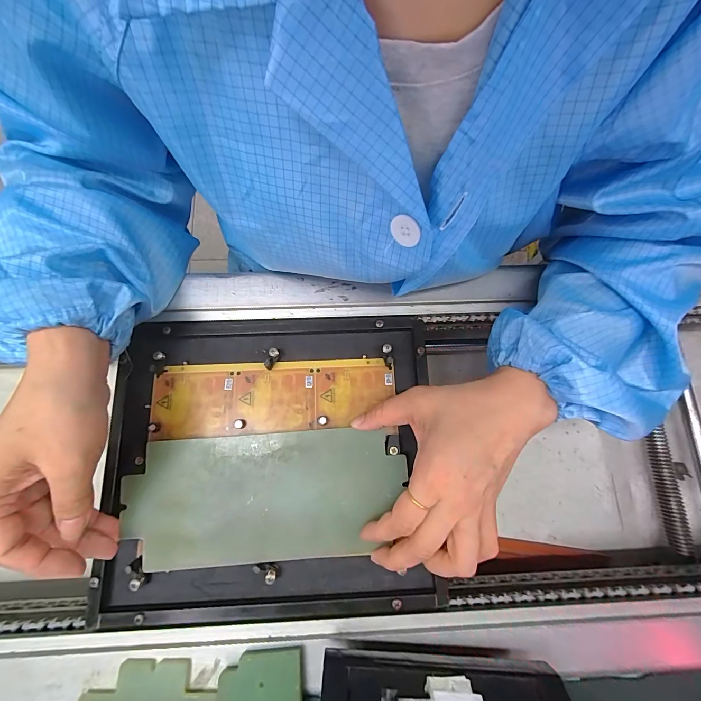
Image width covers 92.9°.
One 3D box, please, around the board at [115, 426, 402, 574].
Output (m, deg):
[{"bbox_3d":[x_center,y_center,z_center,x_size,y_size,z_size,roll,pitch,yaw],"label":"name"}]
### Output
[{"bbox_3d":[-0.067,0.113,0.263,0.213,0.005,0.093,-3,77,-2],"label":"board"}]

